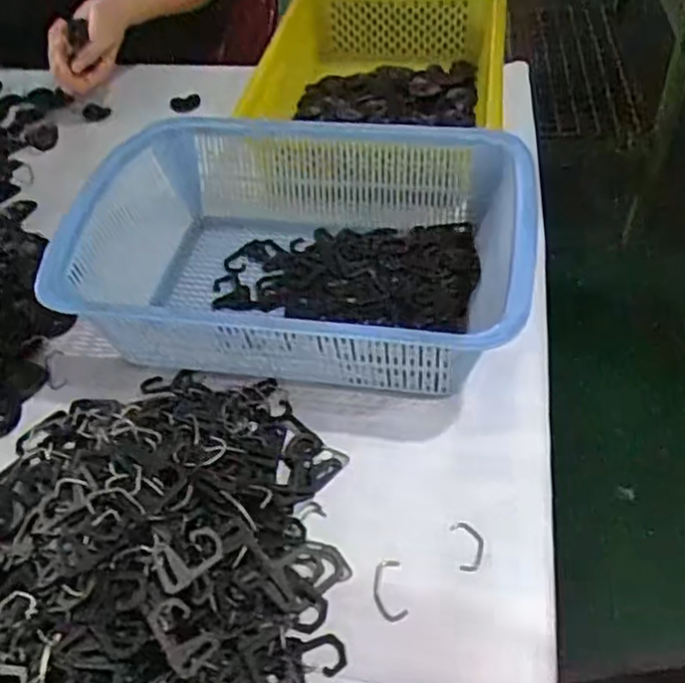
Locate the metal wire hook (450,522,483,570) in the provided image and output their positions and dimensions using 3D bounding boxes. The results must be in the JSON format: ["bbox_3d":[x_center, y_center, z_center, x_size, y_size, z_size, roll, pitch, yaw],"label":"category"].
[{"bbox_3d":[0.083,0.133,0.472,0.019,0.004,0.035,-9,48,-3],"label":"metal wire hook"}]

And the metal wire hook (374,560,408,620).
[{"bbox_3d":[0.029,0.156,0.454,0.019,0.004,0.040,-7,48,-1],"label":"metal wire hook"}]

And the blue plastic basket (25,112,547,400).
[{"bbox_3d":[-0.030,-0.072,0.596,0.325,0.105,0.252,6,49,10],"label":"blue plastic basket"}]

